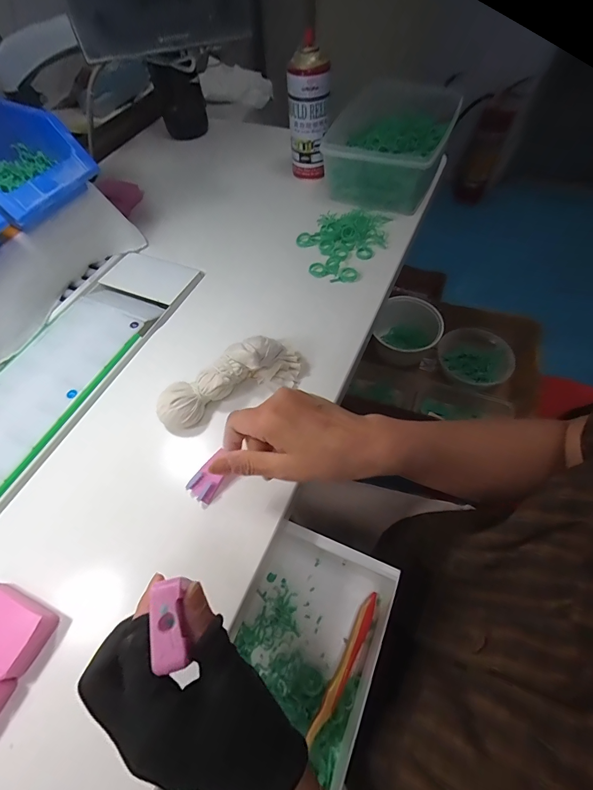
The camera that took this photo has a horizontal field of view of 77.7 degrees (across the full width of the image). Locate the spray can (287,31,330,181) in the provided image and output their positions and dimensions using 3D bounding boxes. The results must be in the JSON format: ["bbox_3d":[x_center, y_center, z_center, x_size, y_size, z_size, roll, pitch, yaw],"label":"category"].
[{"bbox_3d":[0.020,-0.444,0.586,0.062,0.163,0.065,-1,58,1],"label":"spray can"}]

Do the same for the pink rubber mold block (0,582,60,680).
[{"bbox_3d":[-0.236,0.186,0.296,0.072,0.022,0.046,21,61,15],"label":"pink rubber mold block"}]

